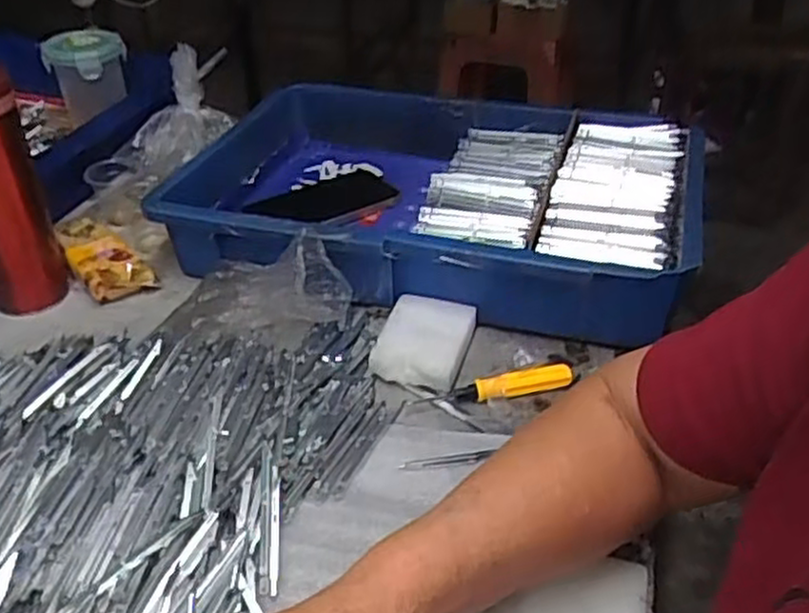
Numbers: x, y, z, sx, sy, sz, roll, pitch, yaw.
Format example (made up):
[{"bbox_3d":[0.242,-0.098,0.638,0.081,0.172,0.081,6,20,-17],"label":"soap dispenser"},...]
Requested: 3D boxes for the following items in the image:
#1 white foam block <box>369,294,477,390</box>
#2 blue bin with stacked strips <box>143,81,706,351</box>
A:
[{"bbox_3d":[0.015,0.026,0.557,0.063,0.027,0.076,11,36,16],"label":"white foam block"},{"bbox_3d":[0.029,-0.097,0.675,0.427,0.087,0.282,10,36,15],"label":"blue bin with stacked strips"}]

